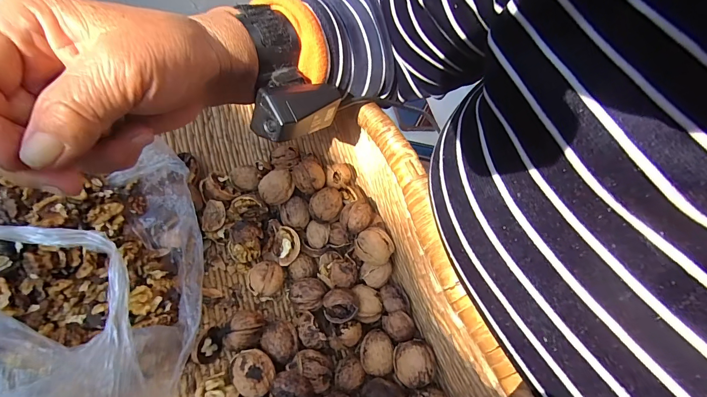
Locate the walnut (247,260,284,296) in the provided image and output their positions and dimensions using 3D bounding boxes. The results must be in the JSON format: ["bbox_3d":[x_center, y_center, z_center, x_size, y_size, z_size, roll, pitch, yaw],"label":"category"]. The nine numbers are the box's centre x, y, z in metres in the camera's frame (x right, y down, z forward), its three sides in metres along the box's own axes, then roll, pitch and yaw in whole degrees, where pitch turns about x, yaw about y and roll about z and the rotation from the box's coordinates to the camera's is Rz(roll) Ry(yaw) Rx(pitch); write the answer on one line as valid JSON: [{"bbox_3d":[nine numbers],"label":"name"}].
[{"bbox_3d":[-0.081,0.076,0.318,0.032,0.024,0.028,-18,52,-15],"label":"walnut"}]

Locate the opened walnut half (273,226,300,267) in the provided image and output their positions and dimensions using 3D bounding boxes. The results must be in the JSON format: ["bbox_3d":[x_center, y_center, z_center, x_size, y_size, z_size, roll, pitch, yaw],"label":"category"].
[{"bbox_3d":[-0.066,0.047,0.338,0.029,0.017,0.036,-23,72,-8],"label":"opened walnut half"}]

